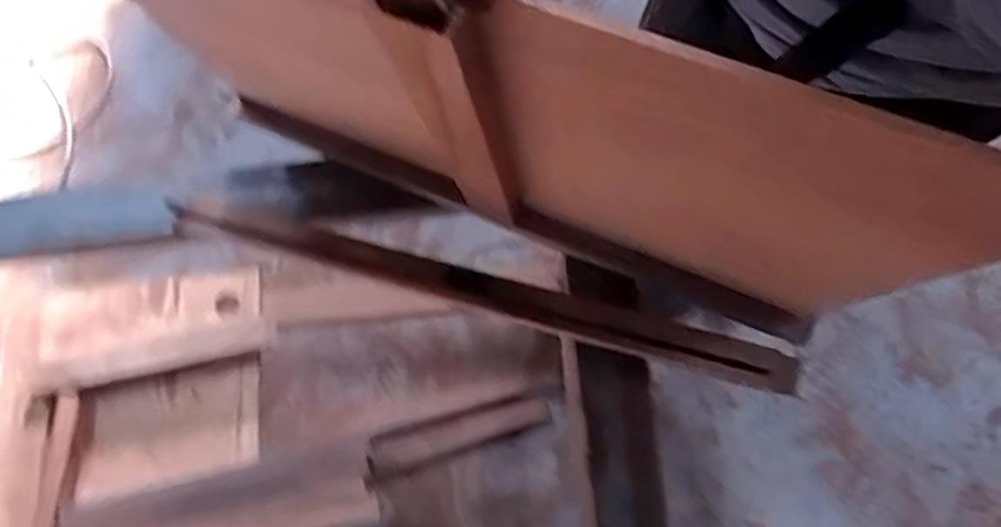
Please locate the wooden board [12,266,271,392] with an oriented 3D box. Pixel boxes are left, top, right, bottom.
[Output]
[{"bbox_3d":[-0.592,0.101,1.098,0.400,0.024,0.175,-8,63,-2],"label":"wooden board"}]

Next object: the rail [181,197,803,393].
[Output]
[{"bbox_3d":[-0.023,0.019,0.513,0.480,0.019,0.035,14,78,8],"label":"rail"}]

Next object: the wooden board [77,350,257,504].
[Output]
[{"bbox_3d":[-0.518,0.257,1.047,0.282,0.021,0.165,-14,76,1],"label":"wooden board"}]

